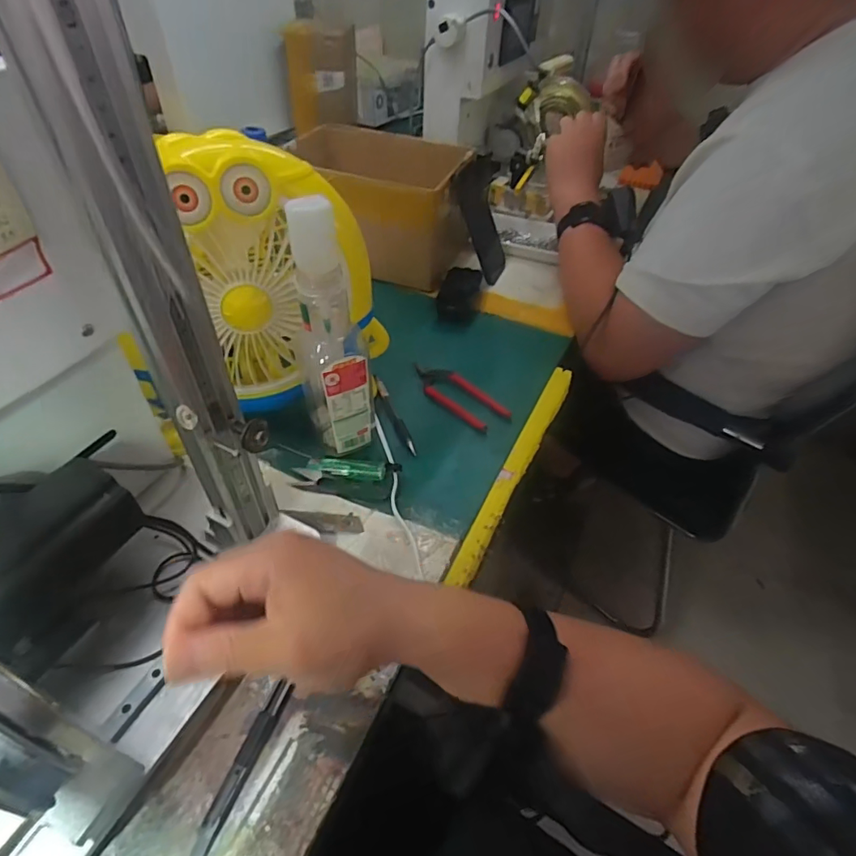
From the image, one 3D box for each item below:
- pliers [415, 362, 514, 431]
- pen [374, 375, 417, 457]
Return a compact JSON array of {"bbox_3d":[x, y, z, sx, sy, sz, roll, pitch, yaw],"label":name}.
[{"bbox_3d":[0.031,-0.040,0.592,0.048,0.020,0.141,-26,52,-25],"label":"pliers"},{"bbox_3d":[-0.037,-0.016,0.562,0.013,0.008,0.120,-14,48,-16],"label":"pen"}]

